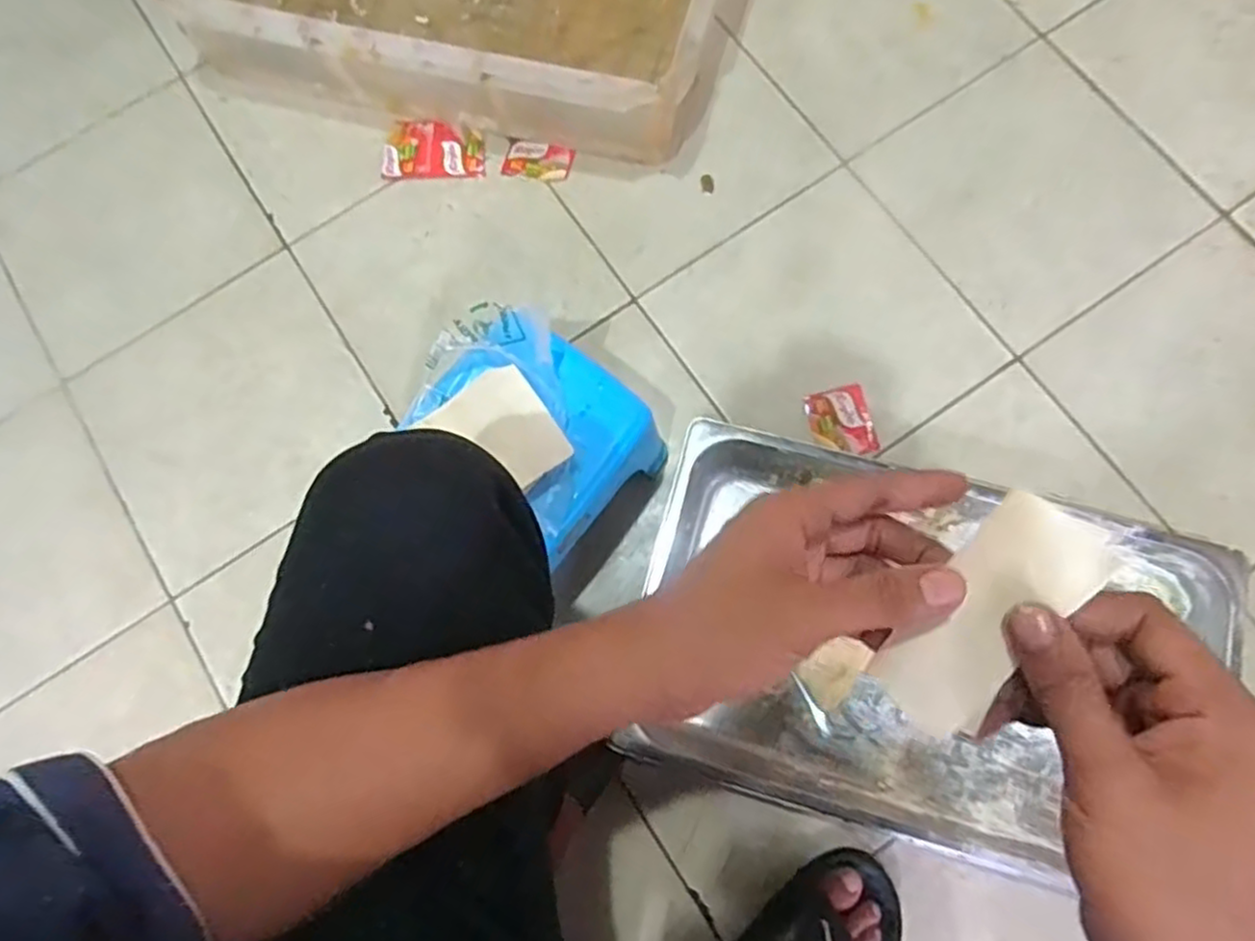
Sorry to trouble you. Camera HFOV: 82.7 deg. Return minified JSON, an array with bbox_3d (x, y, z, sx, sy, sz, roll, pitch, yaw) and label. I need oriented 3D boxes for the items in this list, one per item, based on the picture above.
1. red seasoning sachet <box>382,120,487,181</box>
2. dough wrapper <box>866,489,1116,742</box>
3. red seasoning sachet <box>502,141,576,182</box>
[{"bbox_3d":[-0.237,-0.393,0.871,0.123,0.011,0.068,-1,75,2],"label":"red seasoning sachet"},{"bbox_3d":[0.140,0.057,0.280,0.042,0.004,0.099,43,107,35],"label":"dough wrapper"},{"bbox_3d":[-0.108,-0.376,0.869,0.081,0.010,0.047,14,76,6],"label":"red seasoning sachet"}]

